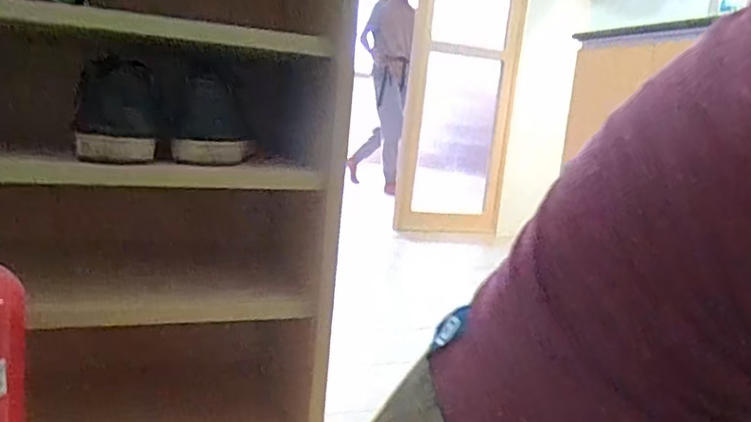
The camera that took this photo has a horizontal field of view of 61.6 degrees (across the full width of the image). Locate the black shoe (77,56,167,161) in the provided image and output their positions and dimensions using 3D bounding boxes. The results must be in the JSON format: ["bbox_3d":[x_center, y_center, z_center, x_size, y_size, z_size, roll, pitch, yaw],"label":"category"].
[{"bbox_3d":[-0.319,-0.130,0.789,0.105,0.105,0.287,4,8,-20],"label":"black shoe"}]

